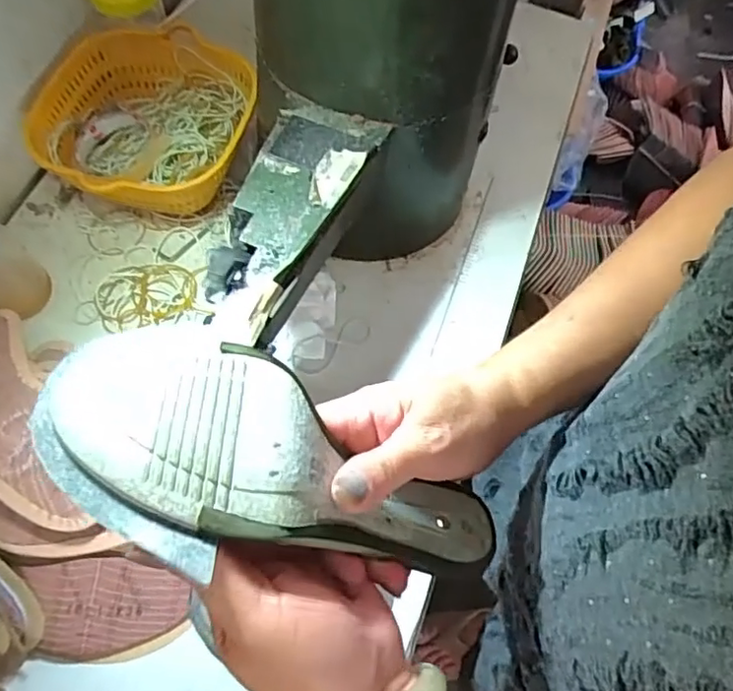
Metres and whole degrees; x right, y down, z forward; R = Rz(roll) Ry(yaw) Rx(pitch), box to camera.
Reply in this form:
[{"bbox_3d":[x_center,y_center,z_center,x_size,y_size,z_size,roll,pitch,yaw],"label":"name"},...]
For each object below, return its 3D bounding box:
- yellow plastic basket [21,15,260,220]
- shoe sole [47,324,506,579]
[{"bbox_3d":[-0.235,-0.233,0.634,0.213,0.066,0.219,3,65,-1],"label":"yellow plastic basket"},{"bbox_3d":[-0.025,0.057,0.283,0.226,0.061,0.089,28,63,-22],"label":"shoe sole"}]

